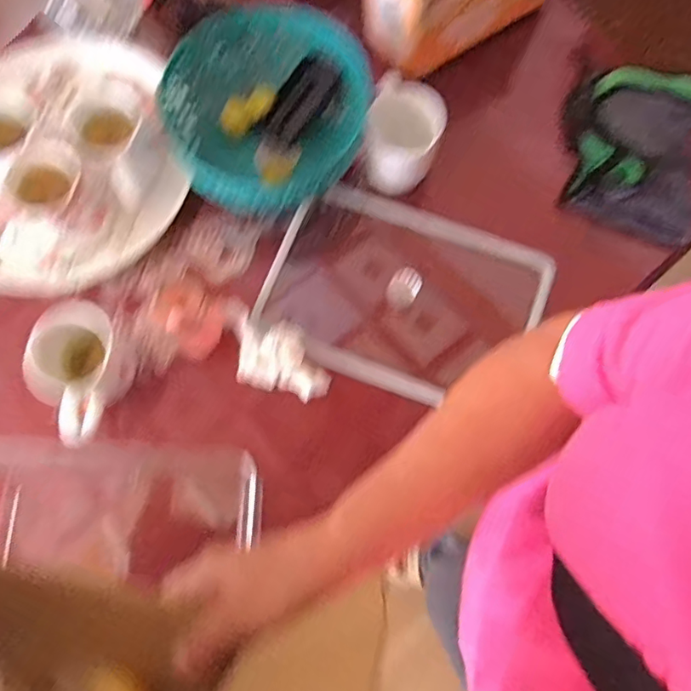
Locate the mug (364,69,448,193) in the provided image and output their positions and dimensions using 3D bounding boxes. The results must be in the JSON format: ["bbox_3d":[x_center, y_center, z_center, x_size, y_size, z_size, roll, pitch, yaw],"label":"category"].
[{"bbox_3d":[0.063,-0.224,0.575,0.074,0.084,0.089,18,77,5],"label":"mug"}]

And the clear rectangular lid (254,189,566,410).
[{"bbox_3d":[0.062,-0.054,0.573,0.285,0.021,0.204,22,78,6],"label":"clear rectangular lid"}]

